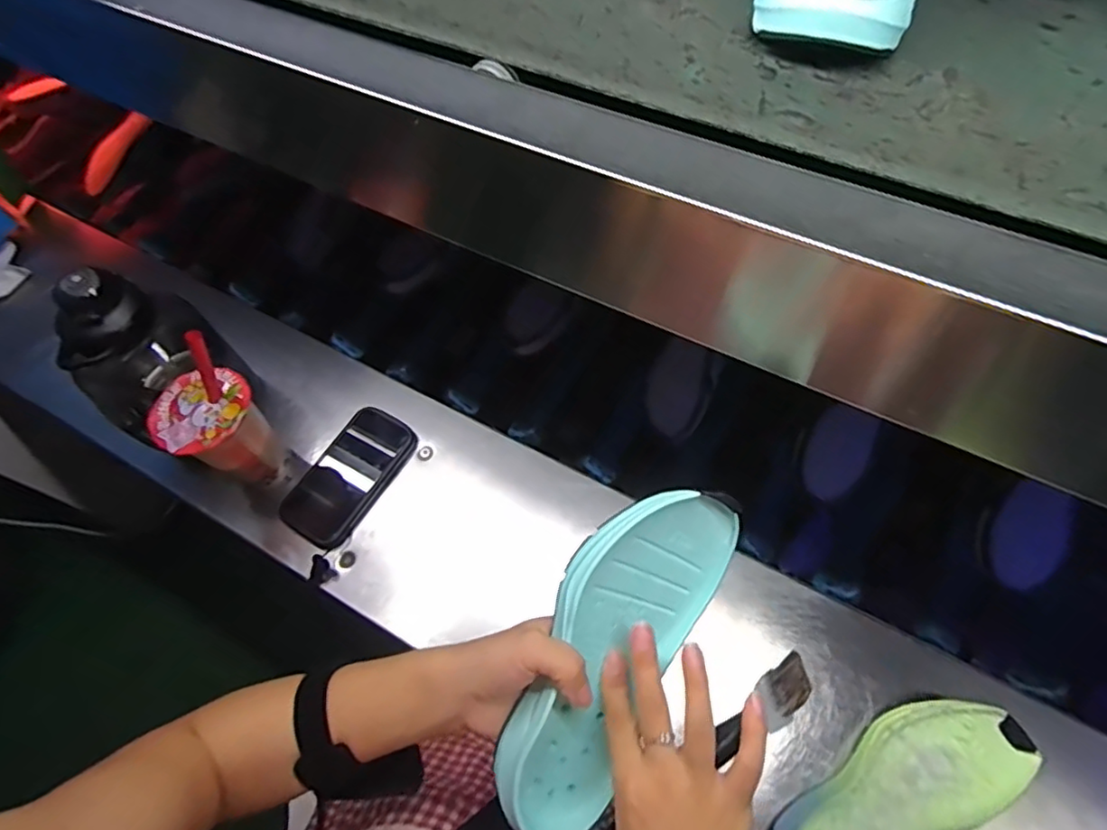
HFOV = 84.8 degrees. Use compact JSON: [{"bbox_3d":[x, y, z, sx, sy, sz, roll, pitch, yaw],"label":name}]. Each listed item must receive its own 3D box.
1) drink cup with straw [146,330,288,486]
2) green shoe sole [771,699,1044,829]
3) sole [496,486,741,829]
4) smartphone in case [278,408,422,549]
[{"bbox_3d":[-0.327,0.009,0.595,0.080,0.205,0.088,-2,62,4],"label":"drink cup with straw"},{"bbox_3d":[0.286,0.300,0.489,0.222,0.045,0.087,-28,64,-10],"label":"green shoe sole"},{"bbox_3d":[0.034,0.147,0.374,0.091,0.038,0.223,29,88,-19],"label":"sole"},{"bbox_3d":[-0.228,0.065,0.675,0.087,0.013,0.158,28,67,18],"label":"smartphone in case"}]

